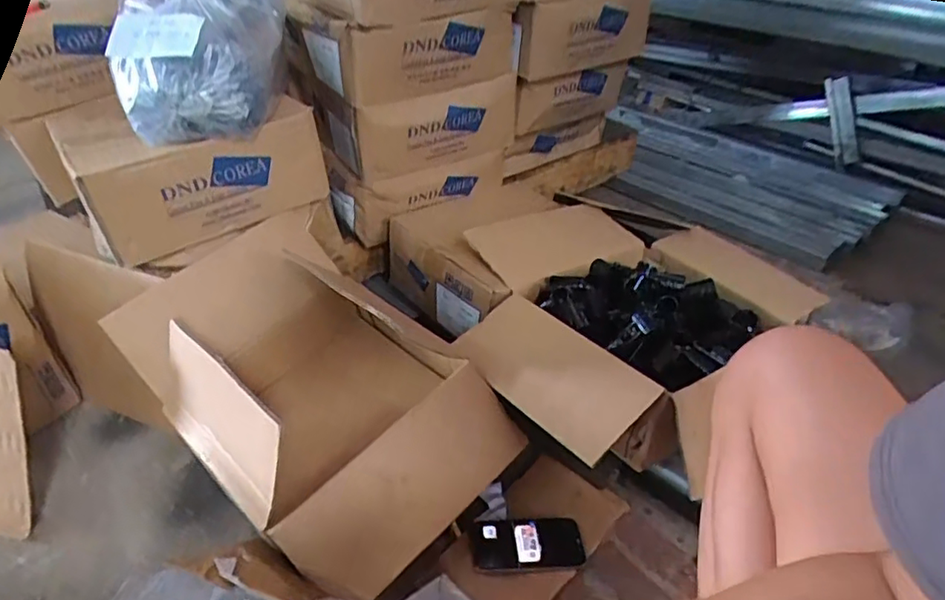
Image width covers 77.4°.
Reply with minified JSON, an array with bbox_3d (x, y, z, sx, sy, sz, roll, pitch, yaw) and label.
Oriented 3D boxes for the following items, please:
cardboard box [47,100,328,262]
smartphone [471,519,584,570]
[{"bbox_3d":[-0.454,-0.230,0.937,0.328,0.148,0.304,-26,45,-33],"label":"cardboard box"},{"bbox_3d":[0.073,0.320,0.778,0.146,0.010,0.070,-1,36,-5],"label":"smartphone"}]

